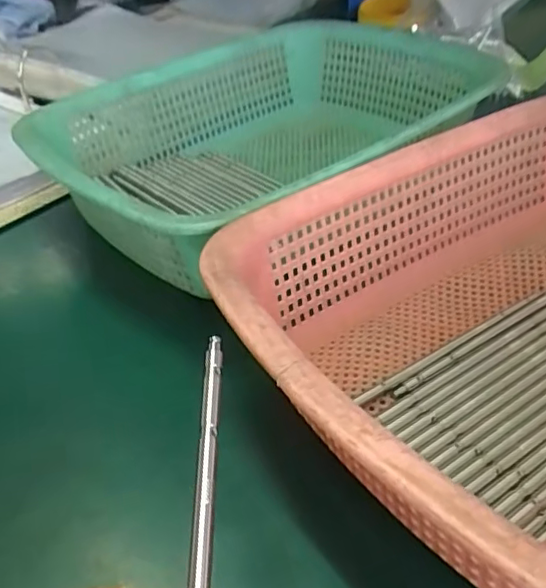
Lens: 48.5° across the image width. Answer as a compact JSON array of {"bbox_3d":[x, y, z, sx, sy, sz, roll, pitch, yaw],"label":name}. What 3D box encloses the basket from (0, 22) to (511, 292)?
[{"bbox_3d":[-0.002,-0.100,0.421,0.288,0.079,0.227,-25,43,-26],"label":"basket"}]

